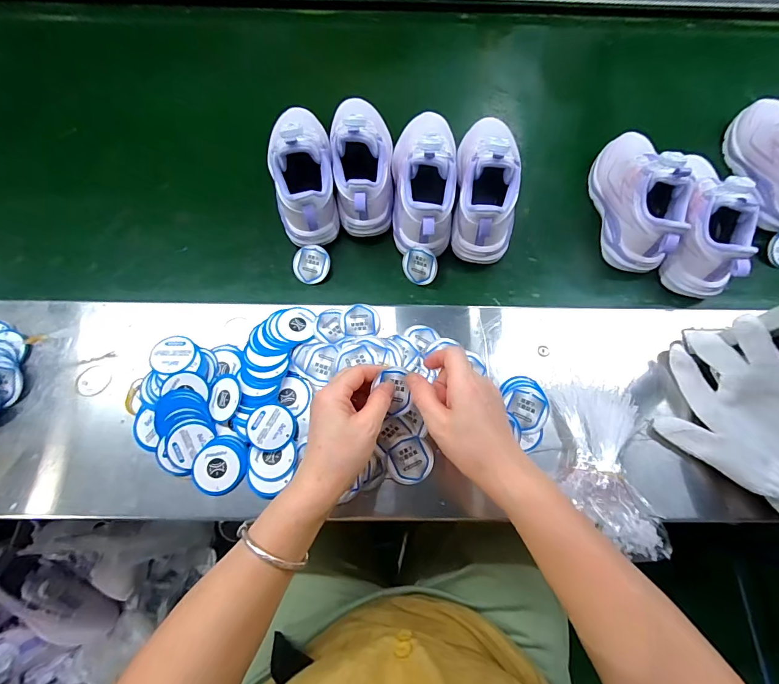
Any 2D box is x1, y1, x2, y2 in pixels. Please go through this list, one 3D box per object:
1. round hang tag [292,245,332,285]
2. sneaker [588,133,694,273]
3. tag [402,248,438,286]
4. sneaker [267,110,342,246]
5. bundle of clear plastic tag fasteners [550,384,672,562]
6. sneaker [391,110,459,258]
[{"bbox_3d":[-0.102,-0.101,0.512,0.048,0.008,0.048,0,91,12],"label":"round hang tag"},{"bbox_3d":[0.323,-0.196,0.505,0.079,0.105,0.203,-2,74,0],"label":"sneaker"},{"bbox_3d":[0.038,-0.096,0.502,0.047,0.047,0.004,17,31,28],"label":"tag"},{"bbox_3d":[-0.111,-0.229,0.505,0.076,0.106,0.199,-5,74,0],"label":"sneaker"},{"bbox_3d":[0.218,0.126,0.404,0.087,0.033,0.163,1,74,1],"label":"bundle of clear plastic tag fasteners"},{"bbox_3d":[0.048,-0.221,0.505,0.085,0.105,0.217,3,74,2],"label":"sneaker"}]

